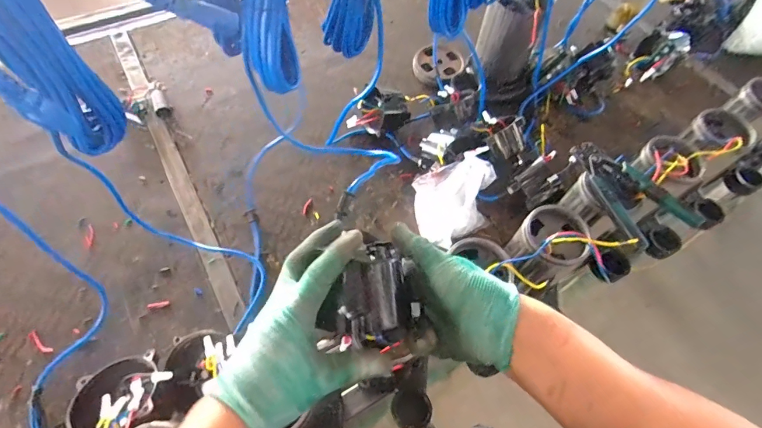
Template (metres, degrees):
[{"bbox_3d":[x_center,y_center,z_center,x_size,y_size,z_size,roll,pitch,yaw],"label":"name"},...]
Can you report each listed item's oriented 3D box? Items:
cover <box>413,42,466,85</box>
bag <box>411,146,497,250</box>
[{"bbox_3d":[0.129,-0.349,0.913,0.107,0.038,0.105,1,61,-3],"label":"cover"},{"bbox_3d":[0.130,-0.024,0.689,0.123,0.112,0.149,-2,61,-5],"label":"bag"}]

